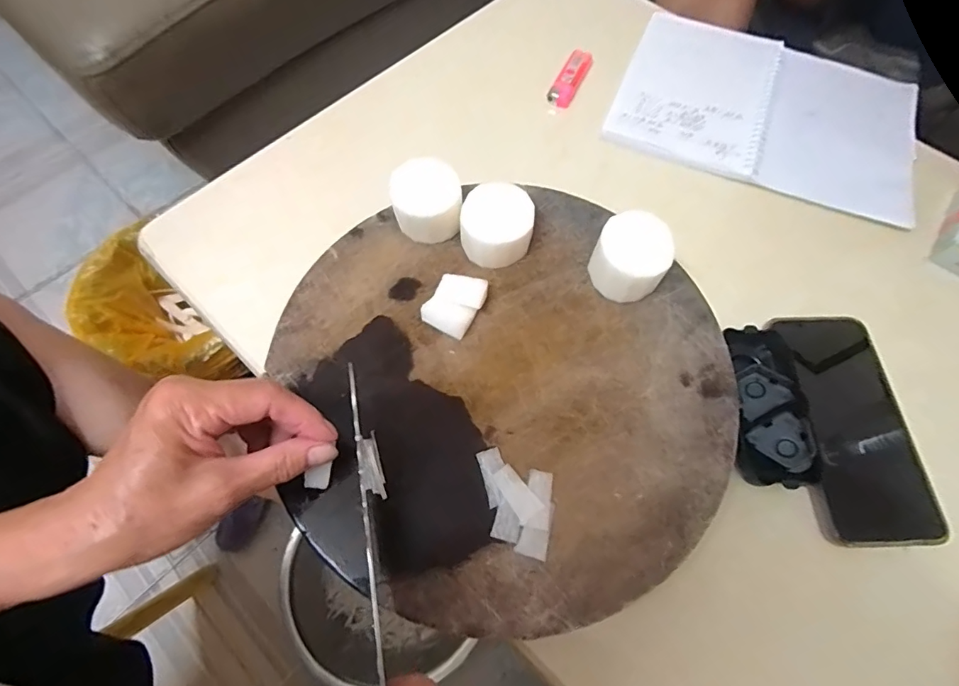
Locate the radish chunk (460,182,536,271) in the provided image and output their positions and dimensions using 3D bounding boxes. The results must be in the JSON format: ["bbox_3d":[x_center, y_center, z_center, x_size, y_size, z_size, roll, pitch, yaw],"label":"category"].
[{"bbox_3d":[0.013,-0.083,0.340,0.049,0.042,0.050,0,67,-1],"label":"radish chunk"}]

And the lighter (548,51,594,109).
[{"bbox_3d":[0.095,-0.274,0.487,0.024,0.010,0.077,25,69,9],"label":"lighter"}]

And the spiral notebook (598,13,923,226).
[{"bbox_3d":[0.288,-0.238,0.472,0.281,0.008,0.213,20,68,8],"label":"spiral notebook"}]

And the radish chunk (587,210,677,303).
[{"bbox_3d":[0.105,-0.059,0.328,0.050,0.036,0.049,0,67,-1],"label":"radish chunk"}]

